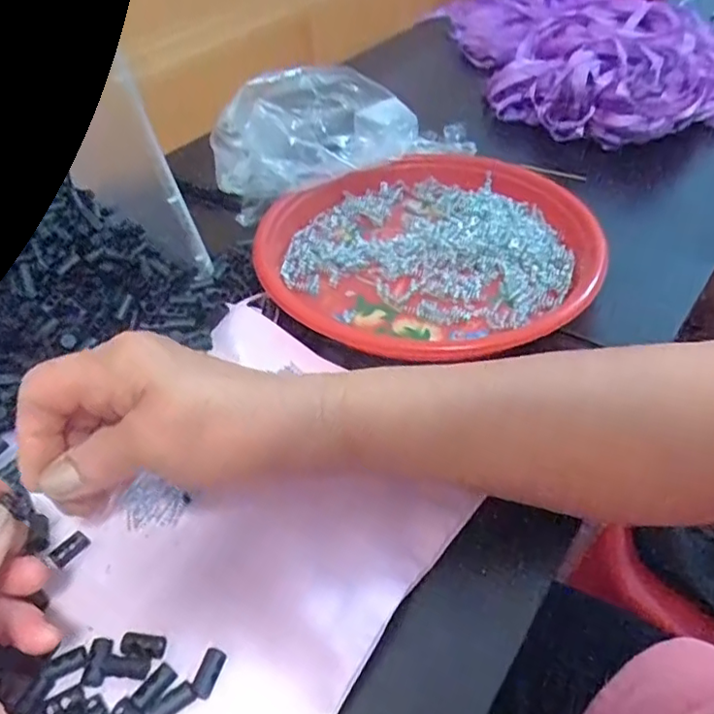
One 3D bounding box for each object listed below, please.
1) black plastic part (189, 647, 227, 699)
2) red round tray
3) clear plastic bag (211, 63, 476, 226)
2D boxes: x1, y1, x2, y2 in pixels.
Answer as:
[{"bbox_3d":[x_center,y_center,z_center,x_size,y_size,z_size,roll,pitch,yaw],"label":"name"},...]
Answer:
[{"bbox_3d":[-0.063,0.134,0.259,0.009,0.008,0.020,11,49,13],"label":"black plastic part"},{"bbox_3d":[0.049,-0.085,0.441,0.232,0.023,0.230,-2,47,2],"label":"red round tray"},{"bbox_3d":[-0.024,-0.199,0.517,0.200,0.076,0.112,-21,50,-16],"label":"clear plastic bag"}]

